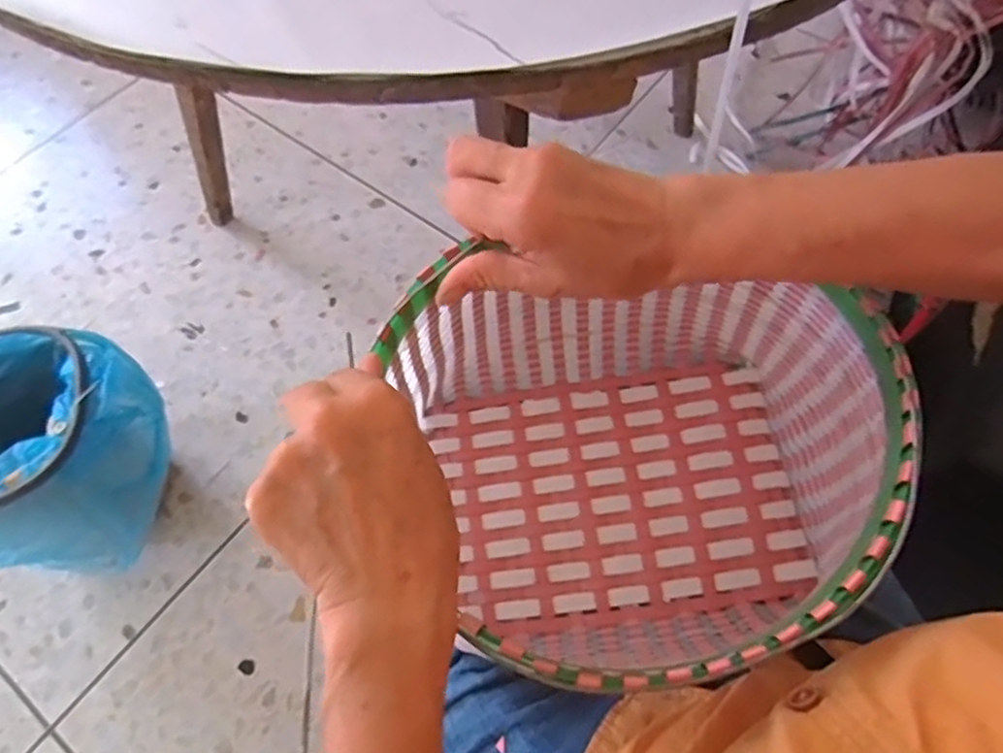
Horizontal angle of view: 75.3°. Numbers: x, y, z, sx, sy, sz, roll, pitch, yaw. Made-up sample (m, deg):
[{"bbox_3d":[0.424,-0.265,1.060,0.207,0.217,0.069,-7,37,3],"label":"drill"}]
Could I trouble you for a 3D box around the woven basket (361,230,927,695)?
[{"bbox_3d":[0.094,0.047,0.402,0.248,0.220,0.242,-9,62,-6],"label":"woven basket"}]

